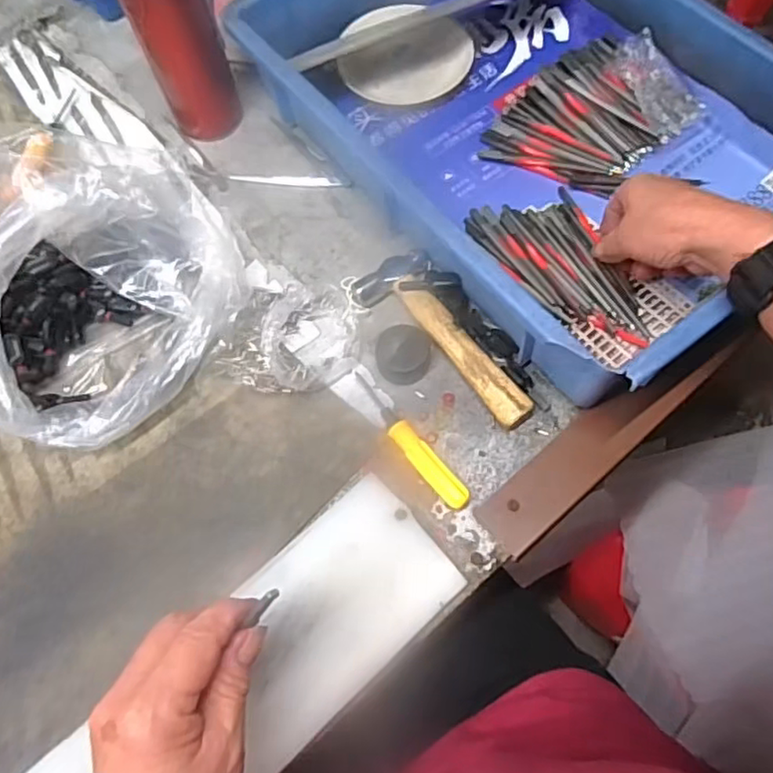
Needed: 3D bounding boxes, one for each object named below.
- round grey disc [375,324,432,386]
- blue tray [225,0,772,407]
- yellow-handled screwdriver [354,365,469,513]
[{"bbox_3d":[0.012,-0.023,0.445,0.038,0.018,0.041,-1,68,2],"label":"round grey disc"},{"bbox_3d":[0.114,-0.213,0.486,0.286,0.082,0.427,-35,71,-12],"label":"blue tray"},{"bbox_3d":[0.012,0.033,0.423,0.016,0.014,0.120,-36,71,-12],"label":"yellow-handled screwdriver"}]

